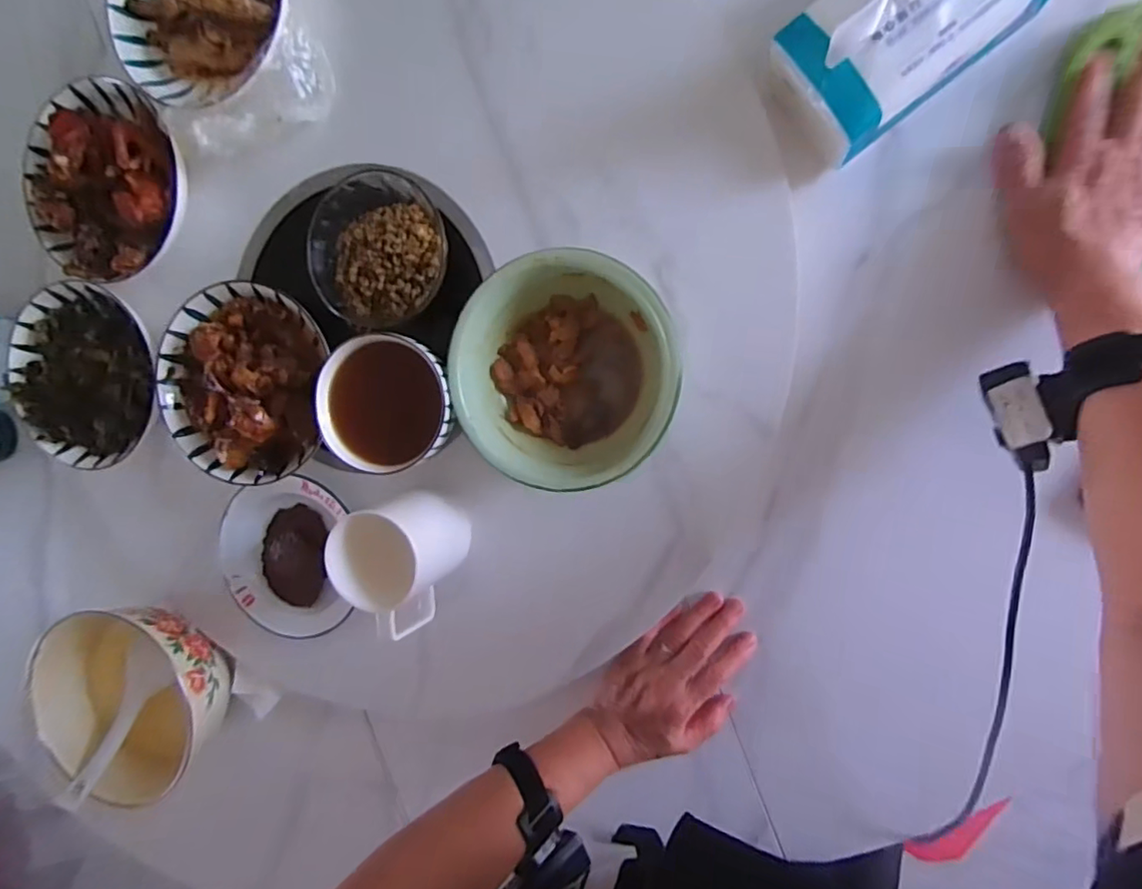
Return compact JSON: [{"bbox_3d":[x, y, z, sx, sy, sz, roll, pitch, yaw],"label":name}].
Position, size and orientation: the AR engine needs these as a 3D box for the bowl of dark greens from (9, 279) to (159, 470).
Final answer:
[{"bbox_3d":[-0.477,-0.067,0.568,0.176,0.041,0.162,1,96,13],"label":"bowl of dark greens"}]

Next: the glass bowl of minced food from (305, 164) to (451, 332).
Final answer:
[{"bbox_3d":[-0.158,-0.158,0.475,0.112,0.037,0.115,0,91,7],"label":"glass bowl of minced food"}]

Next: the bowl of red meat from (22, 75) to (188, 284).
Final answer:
[{"bbox_3d":[-0.432,-0.241,0.532,0.168,0.040,0.175,0,91,7],"label":"bowl of red meat"}]

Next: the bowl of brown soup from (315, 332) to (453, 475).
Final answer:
[{"bbox_3d":[-0.147,-0.032,0.484,0.113,0.070,0.106,0,91,7],"label":"bowl of brown soup"}]

